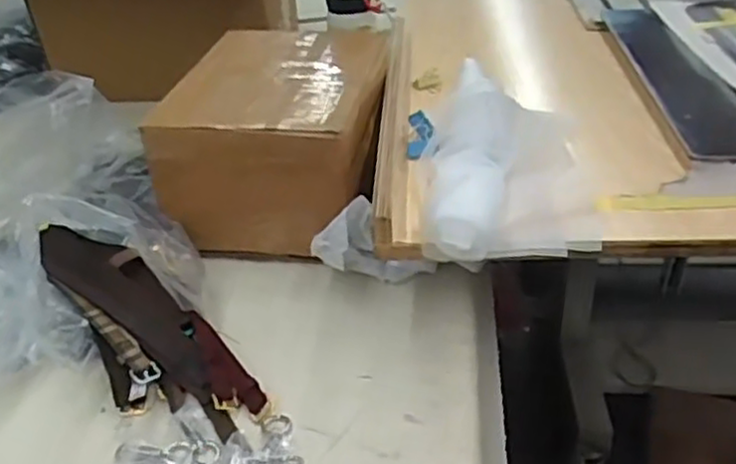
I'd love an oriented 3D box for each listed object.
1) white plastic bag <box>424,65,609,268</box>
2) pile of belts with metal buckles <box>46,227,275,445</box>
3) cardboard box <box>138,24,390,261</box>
[{"bbox_3d":[0.133,-0.074,0.665,0.145,0.055,0.293,3,33,9],"label":"white plastic bag"},{"bbox_3d":[-0.207,0.082,0.633,0.284,0.024,0.093,37,50,24],"label":"pile of belts with metal buckles"},{"bbox_3d":[-0.098,-0.111,0.800,0.214,0.147,0.259,3,35,10],"label":"cardboard box"}]

